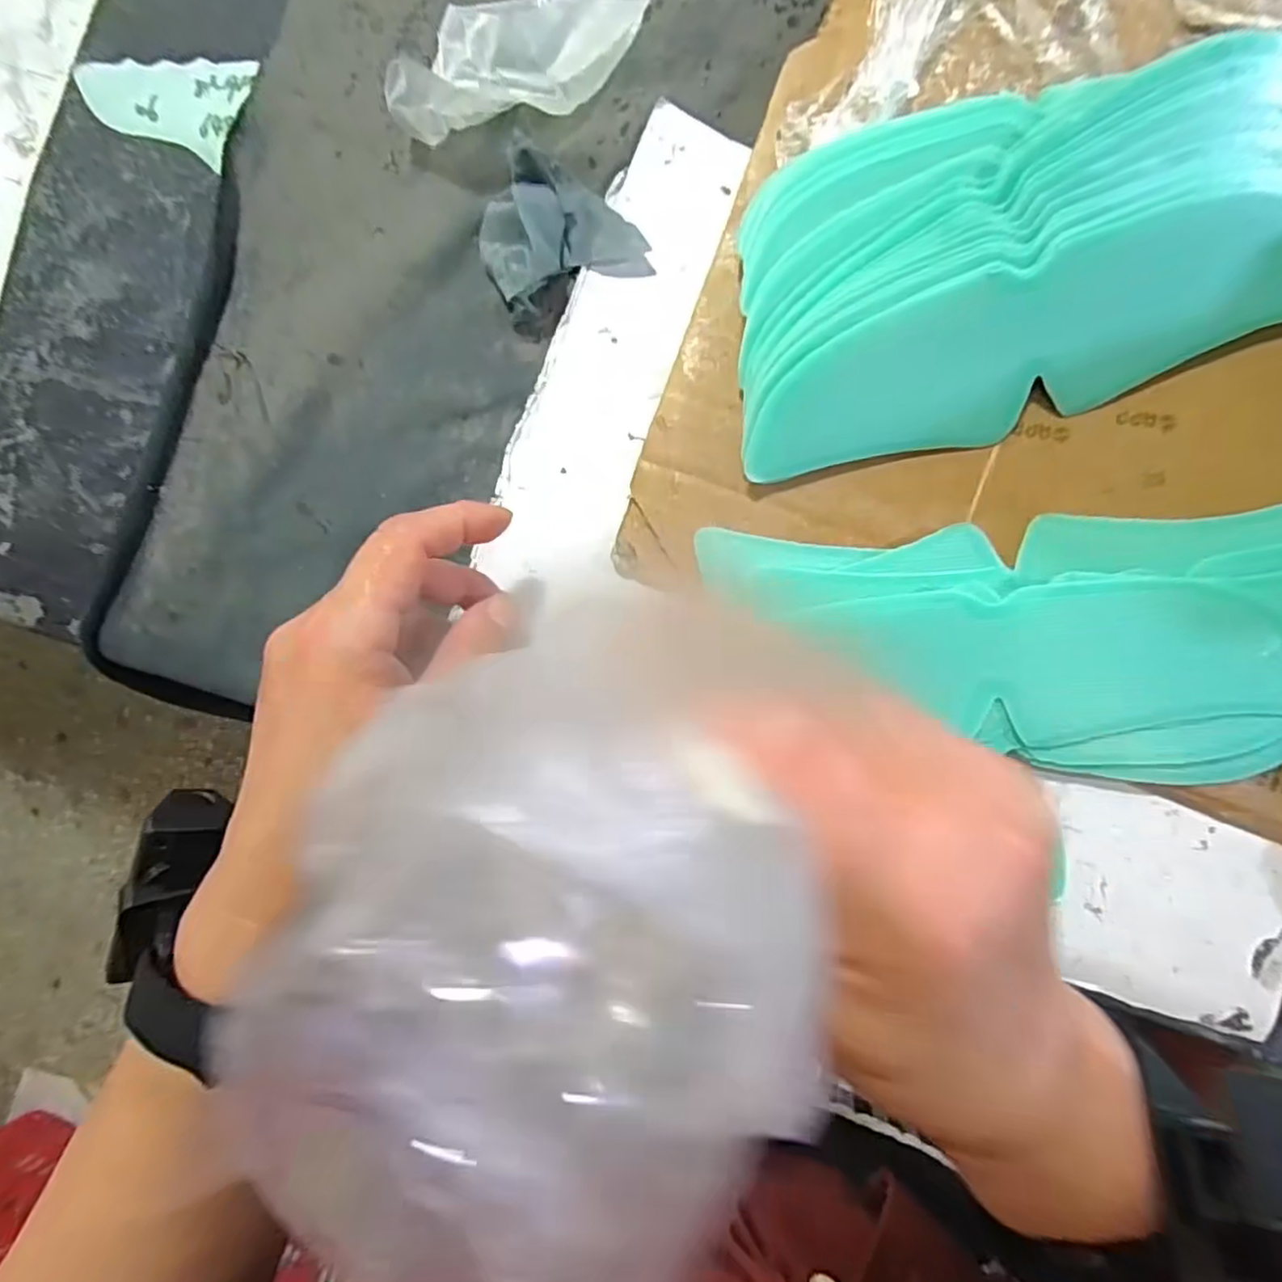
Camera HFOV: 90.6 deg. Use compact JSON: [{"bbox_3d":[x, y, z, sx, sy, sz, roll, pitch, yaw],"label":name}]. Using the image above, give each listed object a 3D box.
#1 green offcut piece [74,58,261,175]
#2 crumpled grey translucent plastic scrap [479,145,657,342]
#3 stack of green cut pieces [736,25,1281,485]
[{"bbox_3d":[-0.221,-0.254,0.292,0.081,0.004,0.049,24,92,3],"label":"green offcut piece"},{"bbox_3d":[-0.040,-0.177,0.278,0.064,0.019,0.063,-33,88,4],"label":"crumpled grey translucent plastic scrap"},{"bbox_3d":[0.151,-0.148,0.248,0.228,0.034,0.123,-10,90,4],"label":"stack of green cut pieces"}]

